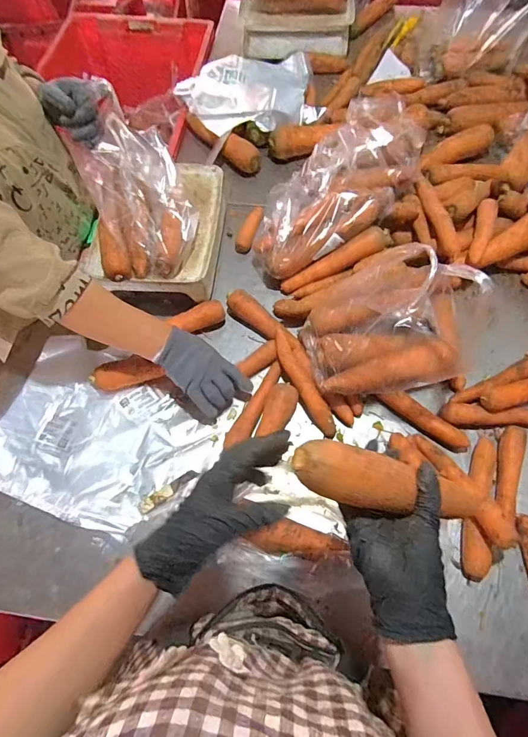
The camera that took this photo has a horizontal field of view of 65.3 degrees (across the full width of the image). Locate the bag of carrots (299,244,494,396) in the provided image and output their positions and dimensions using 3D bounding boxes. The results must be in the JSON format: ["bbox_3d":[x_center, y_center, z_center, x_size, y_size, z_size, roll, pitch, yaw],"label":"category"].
[{"bbox_3d":[0.196,-0.073,0.606,0.250,0.215,0.168,-12,65,-4],"label":"bag of carrots"}]

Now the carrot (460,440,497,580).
[{"bbox_3d":[0.320,0.198,0.604,0.037,0.029,0.206,16,69,8],"label":"carrot"}]

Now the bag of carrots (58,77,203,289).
[{"bbox_3d":[-0.217,-0.292,0.689,0.165,0.139,0.257,-18,66,-6],"label":"bag of carrots"}]

